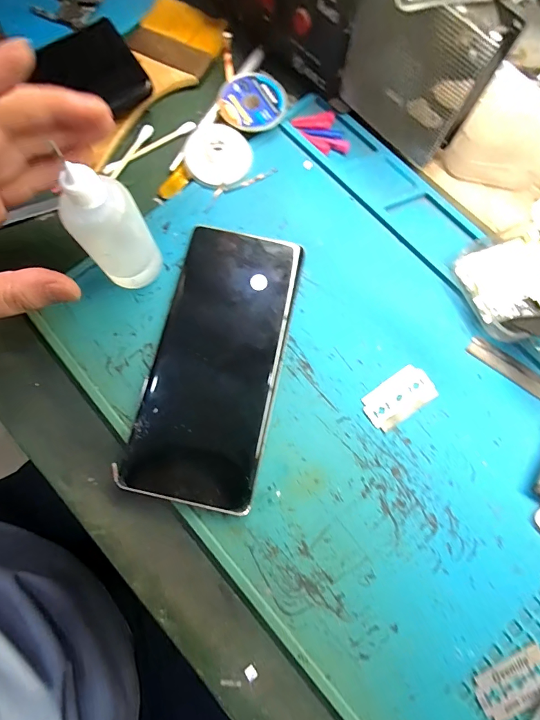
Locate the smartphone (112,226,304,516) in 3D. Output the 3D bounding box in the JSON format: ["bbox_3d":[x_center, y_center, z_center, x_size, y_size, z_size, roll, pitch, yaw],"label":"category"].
[{"bbox_3d":[-0.031,-0.001,0.223,0.071,0.012,0.158,12,76,3],"label":"smartphone"}]

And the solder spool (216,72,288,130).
[{"bbox_3d":[-0.012,-0.176,0.262,0.045,0.010,0.043,0,76,0],"label":"solder spool"}]

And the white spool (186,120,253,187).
[{"bbox_3d":[-0.035,-0.138,0.256,0.043,0.011,0.045,0,76,0],"label":"white spool"}]

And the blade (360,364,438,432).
[{"bbox_3d":[0.075,0.021,0.221,0.042,0.004,0.023,-33,78,-8],"label":"blade"}]

